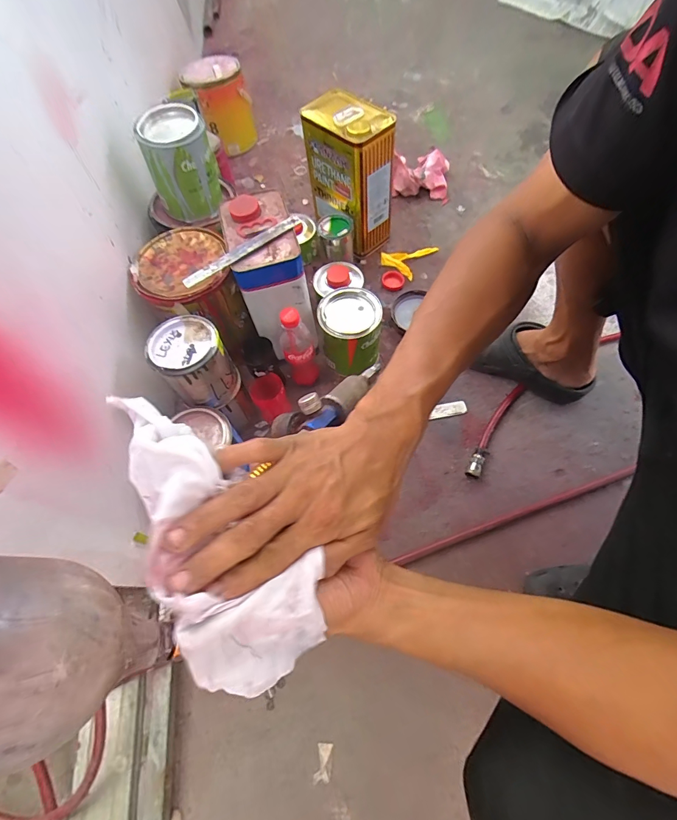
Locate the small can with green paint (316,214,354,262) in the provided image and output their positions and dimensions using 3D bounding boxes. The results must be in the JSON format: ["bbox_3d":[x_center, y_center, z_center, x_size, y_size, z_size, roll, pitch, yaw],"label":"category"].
[{"bbox_3d":[-0.004,-0.358,0.819,0.070,0.088,0.069,-2,64,3],"label":"small can with green paint"}]

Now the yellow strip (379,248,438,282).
[{"bbox_3d":[0.152,-0.341,0.848,0.085,0.018,0.107,31,70,17],"label":"yellow strip"}]

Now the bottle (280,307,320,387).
[{"bbox_3d":[-0.065,-0.098,0.666,0.056,0.195,0.057,-15,64,-3],"label":"bottle"}]

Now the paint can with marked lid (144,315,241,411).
[{"bbox_3d":[-0.214,-0.070,0.584,0.101,0.106,0.106,-22,65,-6],"label":"paint can with marked lid"}]

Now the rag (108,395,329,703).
[{"bbox_3d":[-0.080,0.077,0.261,0.088,0.044,0.211,-27,81,-10],"label":"rag"}]

